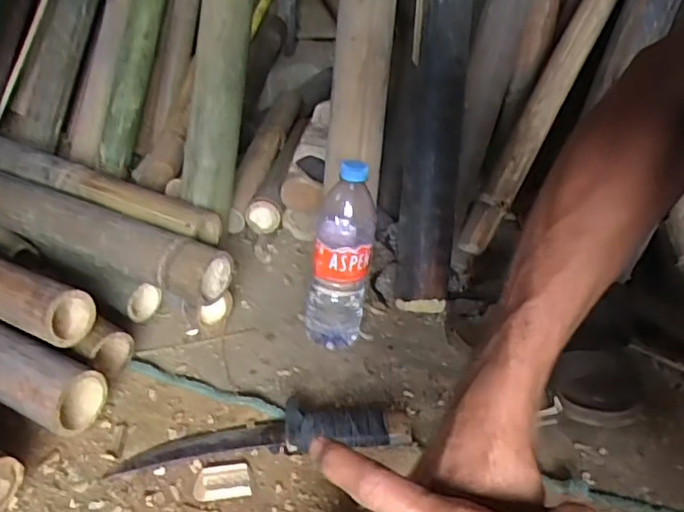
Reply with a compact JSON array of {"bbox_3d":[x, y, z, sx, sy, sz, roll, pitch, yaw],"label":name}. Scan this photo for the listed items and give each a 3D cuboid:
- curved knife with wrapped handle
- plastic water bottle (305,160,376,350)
[{"bbox_3d":[-0.077,0.175,0.628,0.291,0.037,0.063,-1,32,-12],"label":"curved knife with wrapped handle"},{"bbox_3d":[0.000,0.003,0.739,0.070,0.235,0.059,5,31,-2],"label":"plastic water bottle"}]

